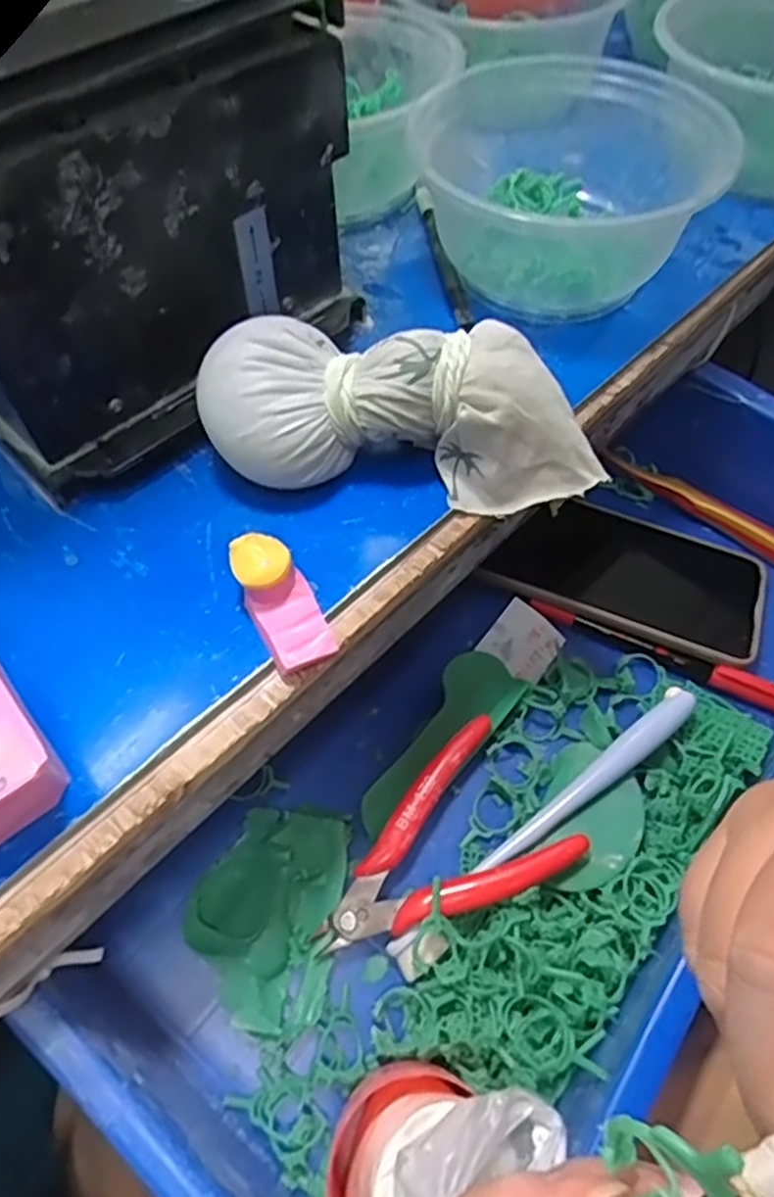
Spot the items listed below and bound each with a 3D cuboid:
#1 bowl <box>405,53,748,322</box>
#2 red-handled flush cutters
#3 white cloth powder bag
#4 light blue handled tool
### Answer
[{"bbox_3d":[0.080,-0.200,0.344,0.134,0.059,0.160,4,57,4],"label":"bowl"},{"bbox_3d":[0.018,0.114,0.327,0.115,0.019,0.073,-28,61,-16],"label":"red-handled flush cutters"},{"bbox_3d":[0.008,-0.067,0.267,0.146,0.047,0.055,4,57,4],"label":"white cloth powder bag"},{"bbox_3d":[0.076,0.101,0.333,0.181,0.021,0.017,-34,63,-19],"label":"light blue handled tool"}]

